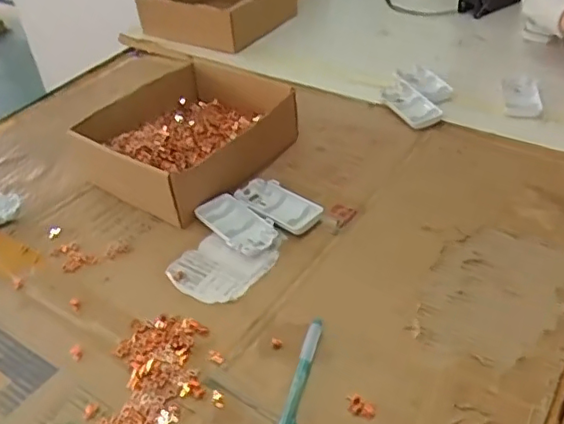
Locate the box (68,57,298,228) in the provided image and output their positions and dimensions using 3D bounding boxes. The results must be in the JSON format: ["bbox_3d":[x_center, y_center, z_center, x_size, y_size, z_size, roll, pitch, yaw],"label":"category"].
[{"bbox_3d":[-0.113,-0.096,0.712,0.208,0.061,0.222,25,47,32],"label":"box"}]

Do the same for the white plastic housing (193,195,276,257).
[{"bbox_3d":[-0.049,0.011,0.614,0.048,0.009,0.097,-32,46,-30],"label":"white plastic housing"}]

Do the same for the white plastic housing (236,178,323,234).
[{"bbox_3d":[-0.007,-0.009,0.633,0.093,0.014,0.047,25,47,32],"label":"white plastic housing"}]

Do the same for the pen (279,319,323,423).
[{"bbox_3d":[0.013,0.136,0.465,0.013,0.009,0.125,7,40,15],"label":"pen"}]

